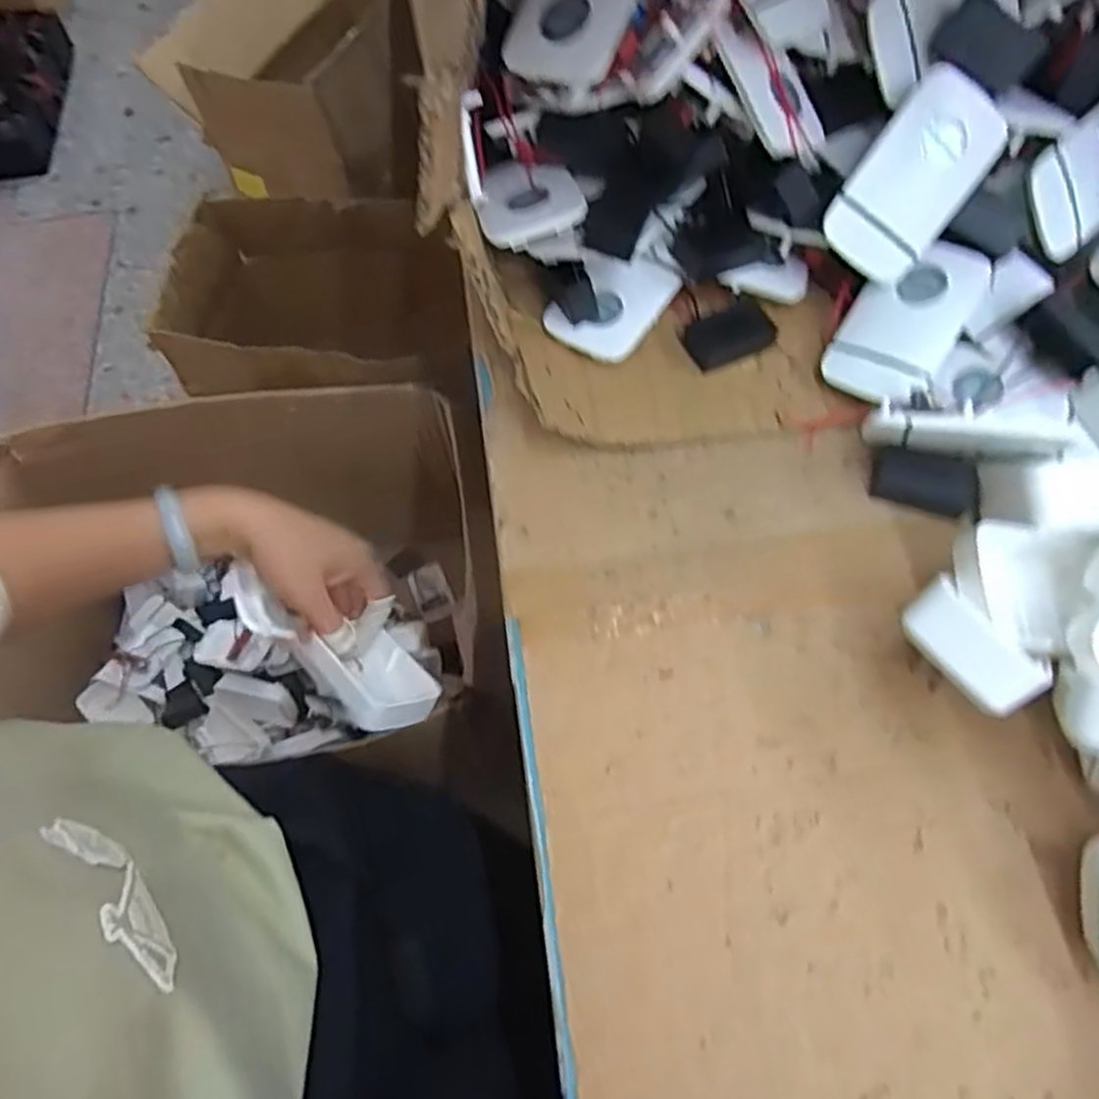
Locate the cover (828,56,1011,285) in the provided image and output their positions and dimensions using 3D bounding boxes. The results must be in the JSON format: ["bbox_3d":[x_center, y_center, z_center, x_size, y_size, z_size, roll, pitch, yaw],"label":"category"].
[{"bbox_3d":[0.197,-0.200,0.403,0.060,0.099,0.009,29,23,-15],"label":"cover"}]

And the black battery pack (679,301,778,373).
[{"bbox_3d":[0.108,-0.129,0.449,0.054,0.009,0.034,-22,84,-5],"label":"black battery pack"}]

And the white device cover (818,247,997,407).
[{"bbox_3d":[0.201,-0.131,0.425,0.059,0.016,0.097,35,93,24],"label":"white device cover"}]

